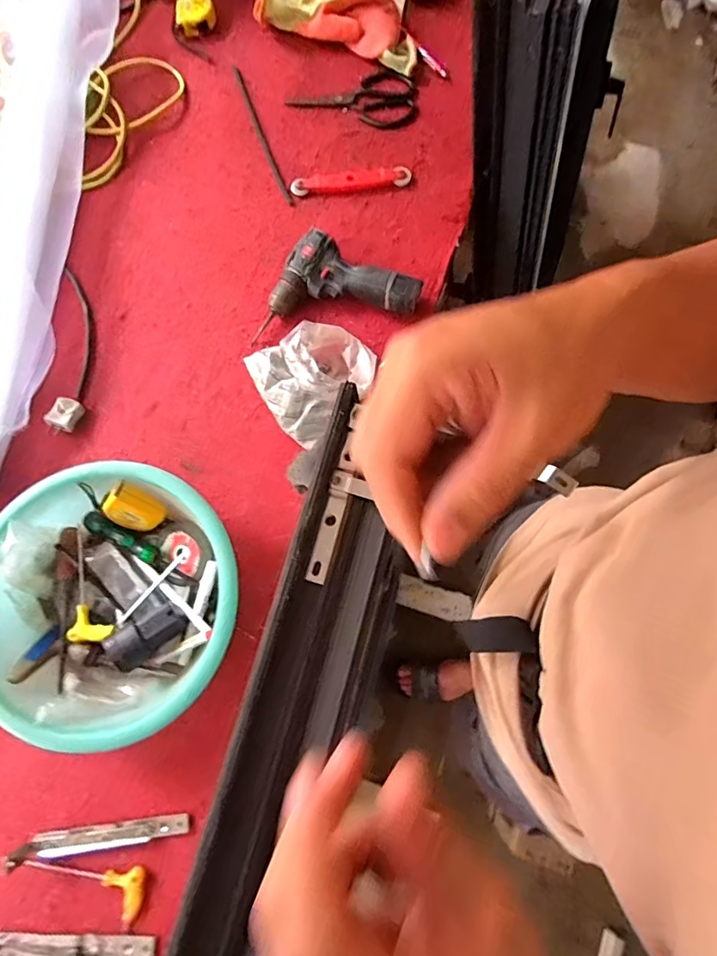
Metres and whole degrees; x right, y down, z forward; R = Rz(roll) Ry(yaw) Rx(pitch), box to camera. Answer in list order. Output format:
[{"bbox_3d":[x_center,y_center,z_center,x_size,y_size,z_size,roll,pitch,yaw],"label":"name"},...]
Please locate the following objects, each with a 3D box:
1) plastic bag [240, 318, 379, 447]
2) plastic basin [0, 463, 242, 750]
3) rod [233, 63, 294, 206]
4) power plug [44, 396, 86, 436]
[{"bbox_3d":[-0.061,-0.148,0.698,0.161,0.083,0.166,-32,78,-7],"label":"plastic bag"},{"bbox_3d":[-0.301,0.149,0.614,0.306,0.099,0.298,0,76,1],"label":"plastic basin"},{"bbox_3d":[-0.170,-0.599,0.855,0.014,0.005,0.316,-20,77,-4],"label":"rod"},{"bbox_3d":[-0.424,-0.089,0.711,0.038,0.023,0.056,23,78,6],"label":"power plug"}]

